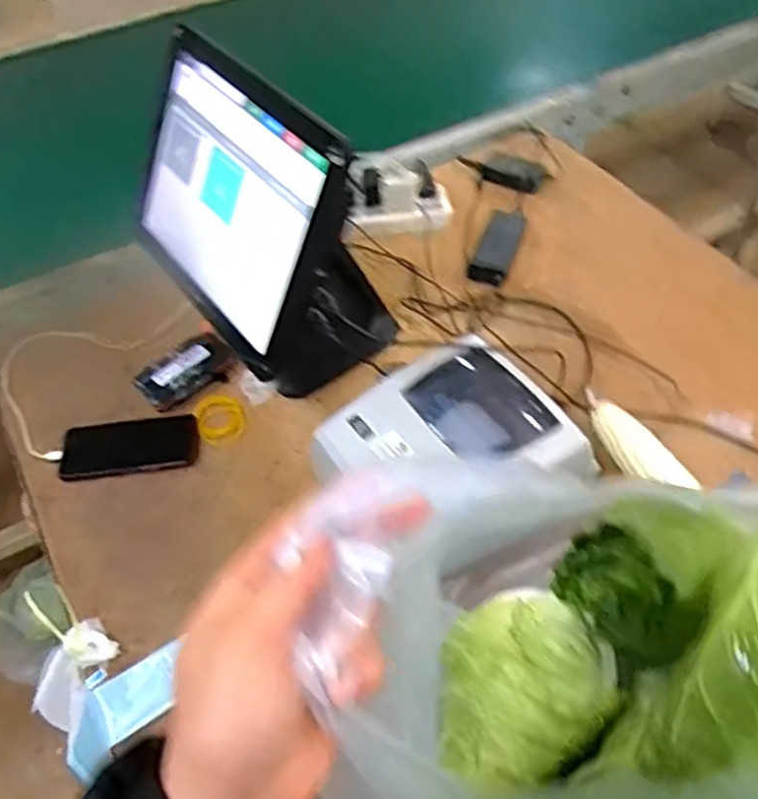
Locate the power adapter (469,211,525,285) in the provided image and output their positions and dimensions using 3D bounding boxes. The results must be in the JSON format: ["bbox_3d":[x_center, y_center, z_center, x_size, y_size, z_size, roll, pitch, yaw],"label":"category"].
[{"bbox_3d":[0.178,-0.230,1.115,0.050,0.027,0.155,17,55,16],"label":"power adapter"}]

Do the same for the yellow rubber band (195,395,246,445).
[{"bbox_3d":[-0.203,0.023,0.963,0.059,0.010,0.070,-23,54,-14],"label":"yellow rubber band"}]

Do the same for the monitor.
[{"bbox_3d":[-0.135,-0.202,0.908,0.222,0.341,0.392,-31,56,-19],"label":"monitor"}]

